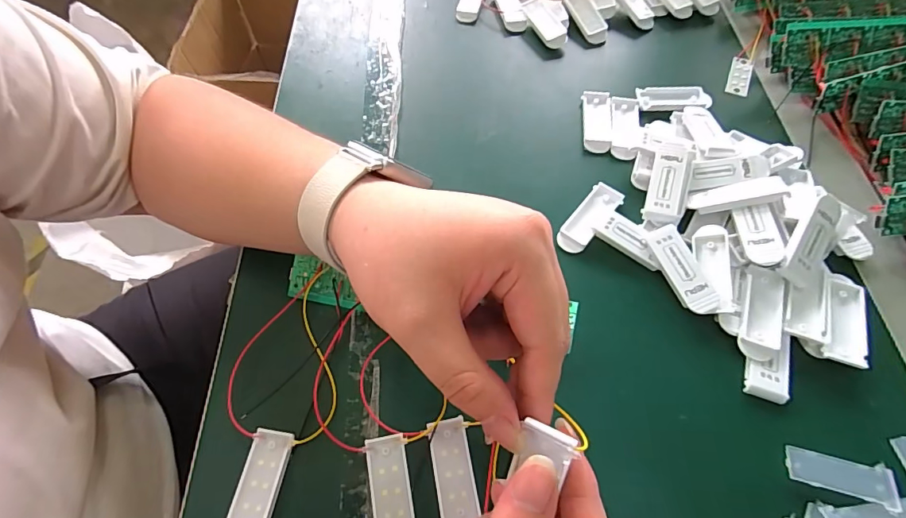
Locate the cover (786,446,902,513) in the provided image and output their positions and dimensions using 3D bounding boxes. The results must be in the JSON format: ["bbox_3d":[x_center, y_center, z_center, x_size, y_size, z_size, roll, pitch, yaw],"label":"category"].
[{"bbox_3d":[0.196,0.108,0.227,0.048,0.004,0.019,14,64,11],"label":"cover"}]

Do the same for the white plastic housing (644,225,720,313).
[{"bbox_3d":[0.140,0.007,0.276,0.019,0.010,0.058,-18,62,-6],"label":"white plastic housing"}]

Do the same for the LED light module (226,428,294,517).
[{"bbox_3d":[-0.100,0.119,0.231,0.022,0.007,0.058,7,62,7],"label":"LED light module"}]

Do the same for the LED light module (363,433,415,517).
[{"bbox_3d":[-0.031,0.120,0.227,0.021,0.006,0.057,-10,62,-2],"label":"LED light module"}]

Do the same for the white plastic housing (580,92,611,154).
[{"bbox_3d":[0.112,-0.107,0.349,0.022,0.006,0.061,4,62,6],"label":"white plastic housing"}]

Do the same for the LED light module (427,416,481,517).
[{"bbox_3d":[0.001,0.112,0.229,0.020,0.004,0.057,-10,62,-2],"label":"LED light module"}]

